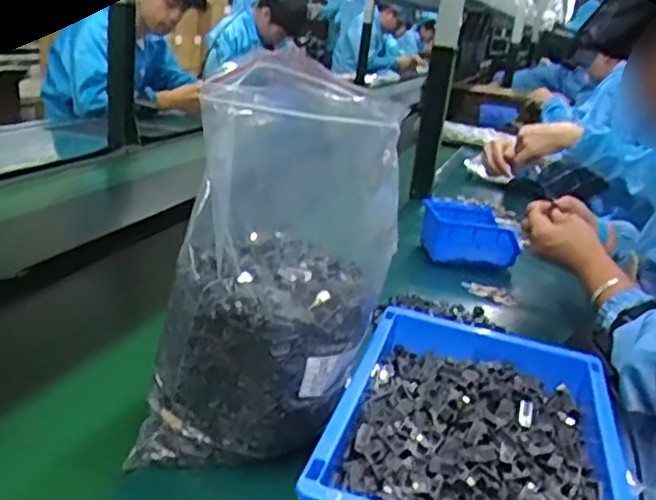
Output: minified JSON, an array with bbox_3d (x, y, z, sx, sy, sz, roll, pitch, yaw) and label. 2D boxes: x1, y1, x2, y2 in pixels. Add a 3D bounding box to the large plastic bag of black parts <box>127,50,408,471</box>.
[{"bbox_3d":[-0.036,0.018,0.551,0.161,0.265,0.186,9,19,7],"label":"large plastic bag of black parts"}]

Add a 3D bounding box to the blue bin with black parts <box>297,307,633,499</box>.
[{"bbox_3d":[0.118,0.150,0.547,0.207,0.061,0.310,12,20,14],"label":"blue bin with black parts"}]

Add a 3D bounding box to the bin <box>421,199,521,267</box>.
[{"bbox_3d":[0.216,-0.022,1.053,0.135,0.075,0.115,4,19,-7],"label":"bin"}]

